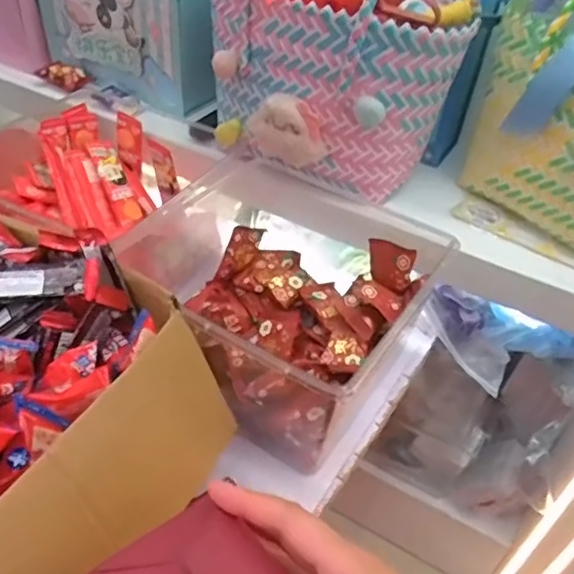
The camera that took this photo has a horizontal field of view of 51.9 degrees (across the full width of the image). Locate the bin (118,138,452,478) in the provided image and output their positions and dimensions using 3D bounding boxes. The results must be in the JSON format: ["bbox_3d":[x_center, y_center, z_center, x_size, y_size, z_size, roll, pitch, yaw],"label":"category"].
[{"bbox_3d":[-0.020,-0.006,0.629,0.292,0.131,0.258,29,46,23],"label":"bin"}]

